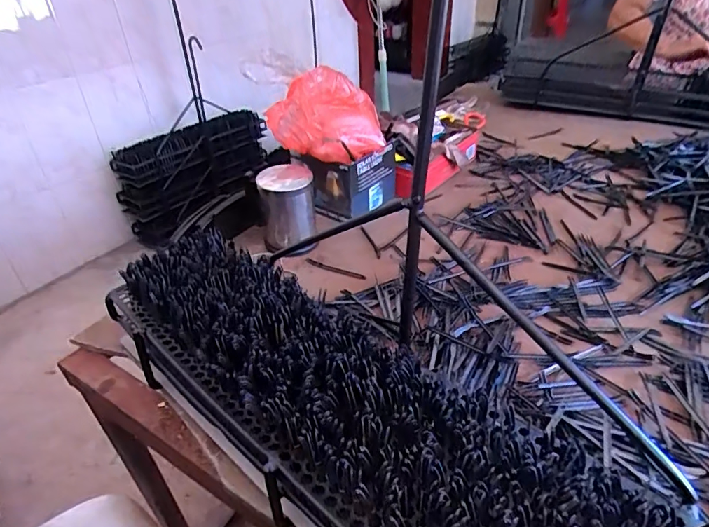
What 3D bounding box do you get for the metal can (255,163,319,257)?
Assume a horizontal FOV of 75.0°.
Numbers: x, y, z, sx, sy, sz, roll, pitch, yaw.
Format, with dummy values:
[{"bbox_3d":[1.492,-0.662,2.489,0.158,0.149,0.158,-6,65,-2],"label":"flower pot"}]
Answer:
[{"bbox_3d":[-0.099,-0.075,0.686,0.080,0.118,0.088,-3,37,2],"label":"metal can"}]

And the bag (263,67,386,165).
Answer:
[{"bbox_3d":[-0.042,-0.228,0.716,0.173,0.112,0.126,-3,35,0],"label":"bag"}]

